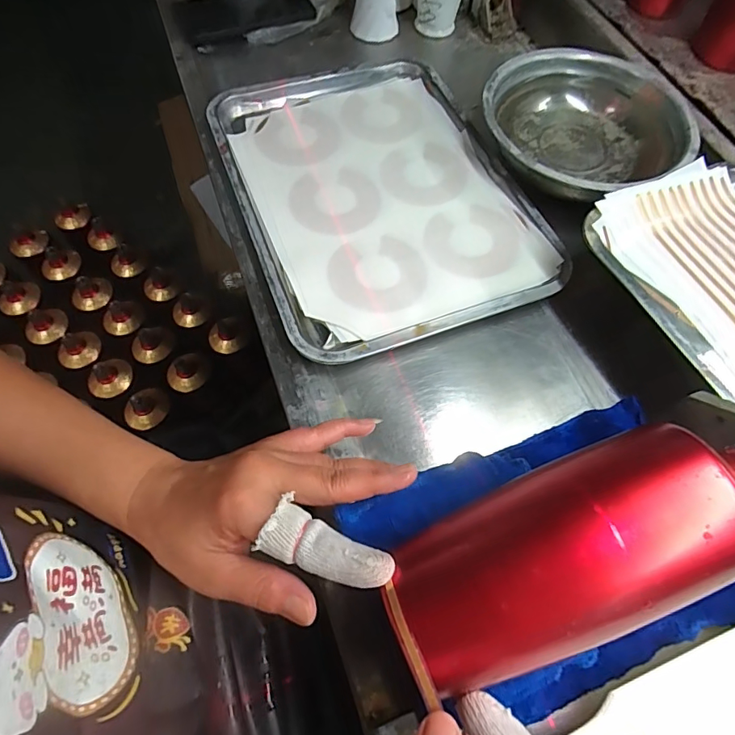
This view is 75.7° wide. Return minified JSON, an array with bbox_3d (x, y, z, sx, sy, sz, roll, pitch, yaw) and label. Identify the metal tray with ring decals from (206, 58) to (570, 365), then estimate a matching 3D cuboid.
[{"bbox_3d":[0.007,-0.176,0.450,0.251,0.021,0.338,-22,64,-5],"label":"metal tray with ring decals"}]

